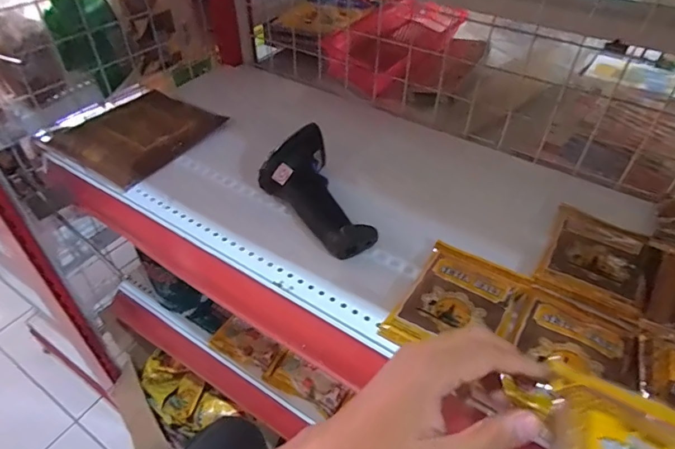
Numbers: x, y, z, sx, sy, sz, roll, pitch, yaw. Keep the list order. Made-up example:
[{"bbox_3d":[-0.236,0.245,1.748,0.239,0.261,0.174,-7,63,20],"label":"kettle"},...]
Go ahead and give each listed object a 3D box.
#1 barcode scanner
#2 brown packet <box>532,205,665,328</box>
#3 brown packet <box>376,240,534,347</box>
[{"bbox_3d":[-0.027,-0.030,0.474,0.078,0.061,0.153,-19,48,-18],"label":"barcode scanner"},{"bbox_3d":[0.265,0.032,0.447,0.096,0.018,0.138,24,50,22],"label":"brown packet"},{"bbox_3d":[0.111,0.072,0.400,0.094,0.022,0.131,25,50,23],"label":"brown packet"}]

